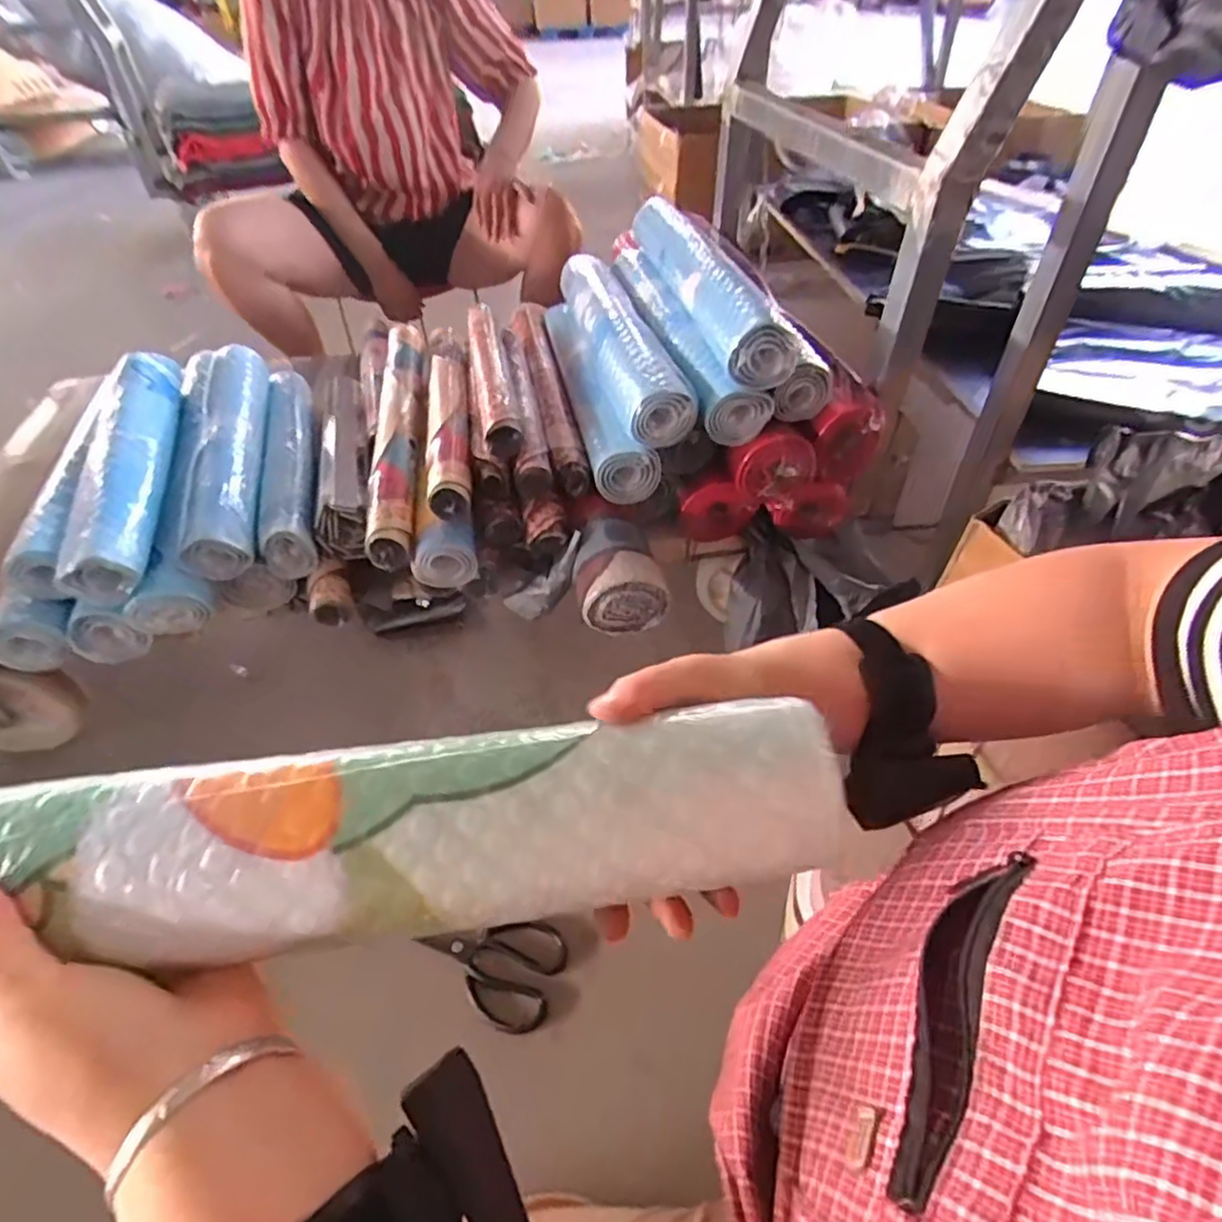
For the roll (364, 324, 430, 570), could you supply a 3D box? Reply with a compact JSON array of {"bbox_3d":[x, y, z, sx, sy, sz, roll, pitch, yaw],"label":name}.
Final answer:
[{"bbox_3d":[-0.286,-0.252,0.910,0.066,0.067,0.502,-7,45,-4],"label":"roll"}]

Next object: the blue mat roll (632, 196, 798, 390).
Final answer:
[{"bbox_3d":[0.111,-0.434,0.878,0.075,0.069,0.494,-11,46,-8],"label":"blue mat roll"}]

